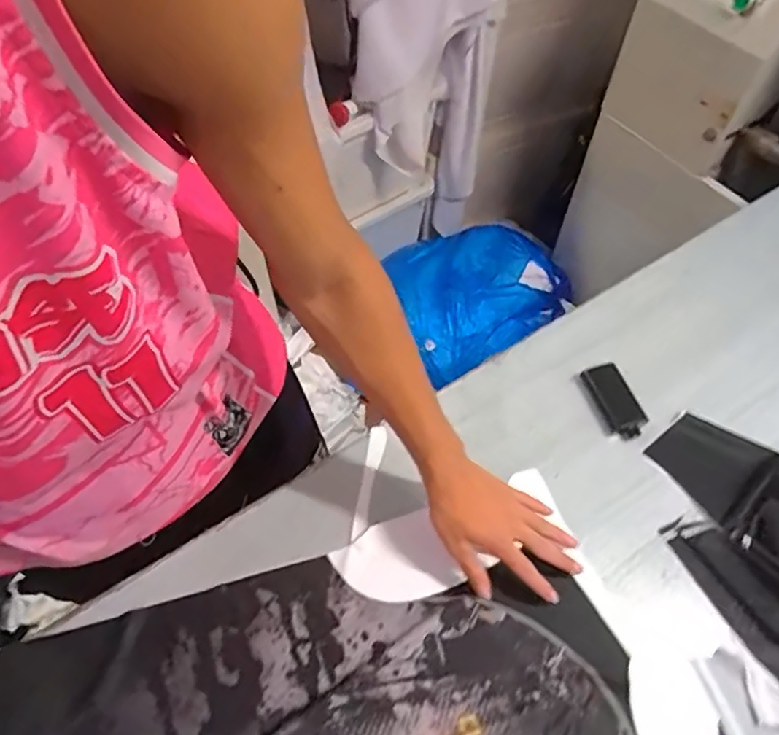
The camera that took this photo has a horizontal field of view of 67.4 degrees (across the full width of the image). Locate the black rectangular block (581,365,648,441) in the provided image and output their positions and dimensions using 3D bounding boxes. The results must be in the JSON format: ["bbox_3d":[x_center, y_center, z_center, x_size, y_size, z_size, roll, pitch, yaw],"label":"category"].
[{"bbox_3d":[0.265,0.040,0.688,0.048,0.014,0.094,-14,58,-9],"label":"black rectangular block"}]

